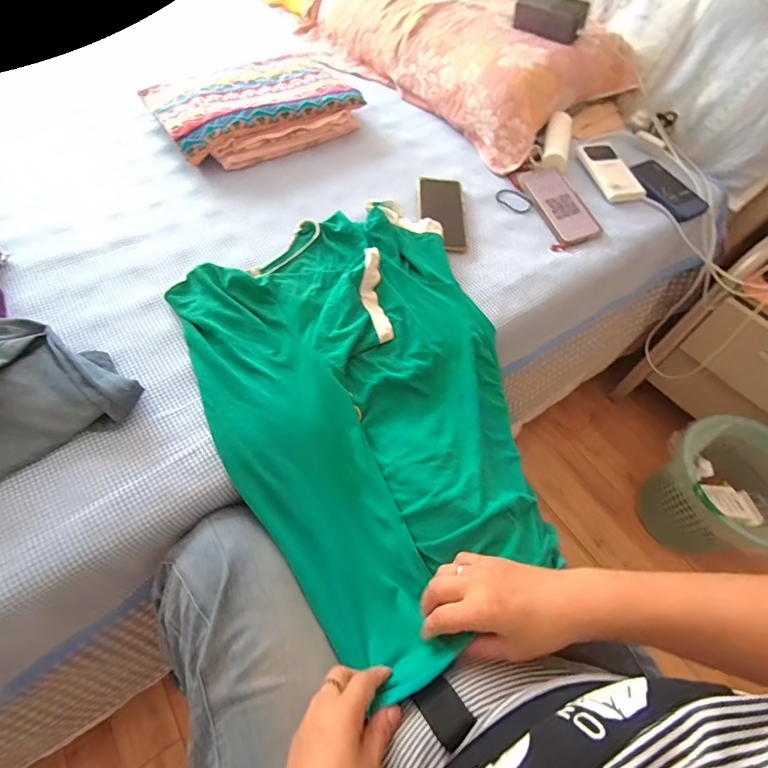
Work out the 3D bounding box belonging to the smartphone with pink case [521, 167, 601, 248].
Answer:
[{"bbox_3d":[0.298,-0.309,0.721,0.078,0.012,0.175,-20,69,-4],"label":"smartphone with pink case"}]

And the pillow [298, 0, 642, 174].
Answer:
[{"bbox_3d":[0.161,-0.743,0.916,0.360,0.137,0.675,-31,65,-20],"label":"pillow"}]

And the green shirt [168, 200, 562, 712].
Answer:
[{"bbox_3d":[-0.011,0.010,0.527,0.376,0.080,0.561,-21,62,-16],"label":"green shirt"}]

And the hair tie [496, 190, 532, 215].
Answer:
[{"bbox_3d":[0.226,-0.318,0.733,0.042,0.005,0.066,-39,68,-23],"label":"hair tie"}]

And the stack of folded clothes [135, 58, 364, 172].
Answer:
[{"bbox_3d":[-0.243,-0.520,0.791,0.332,0.065,0.245,-31,65,-20],"label":"stack of folded clothes"}]

